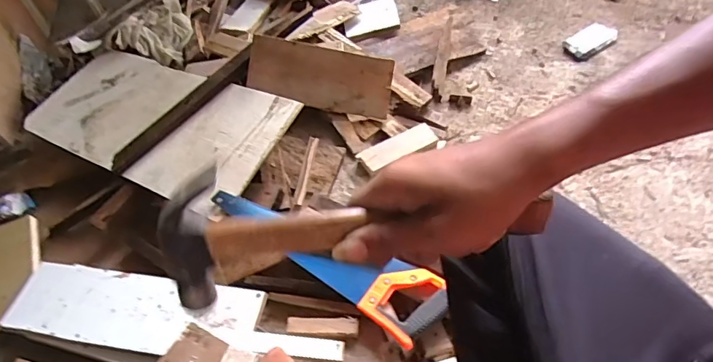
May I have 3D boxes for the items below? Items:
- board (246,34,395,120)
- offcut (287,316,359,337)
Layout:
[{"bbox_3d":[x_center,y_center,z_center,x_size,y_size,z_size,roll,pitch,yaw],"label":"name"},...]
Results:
[{"bbox_3d":[-0.071,-0.205,0.988,0.281,0.118,0.024,9,13,-7],"label":"board"},{"bbox_3d":[-0.052,0.226,0.769,0.110,0.019,0.028,0,53,6],"label":"offcut"}]

